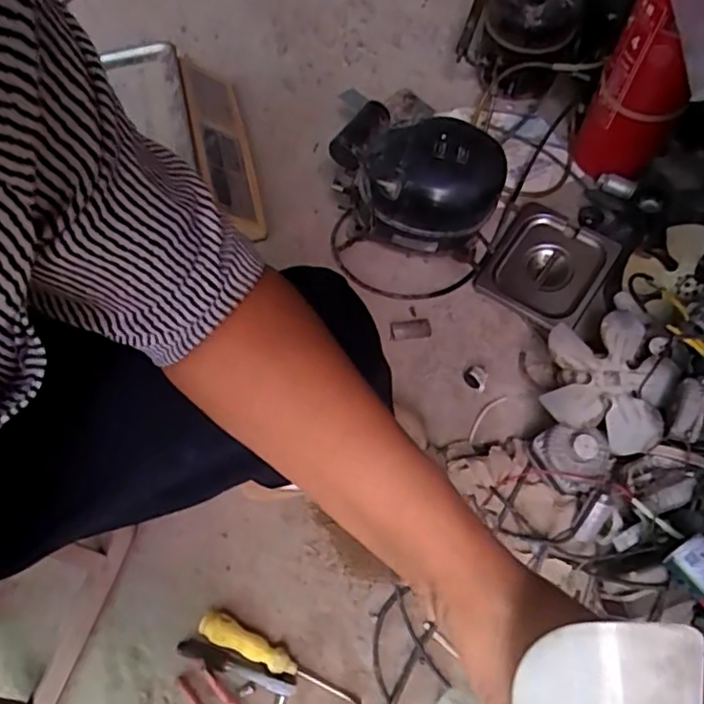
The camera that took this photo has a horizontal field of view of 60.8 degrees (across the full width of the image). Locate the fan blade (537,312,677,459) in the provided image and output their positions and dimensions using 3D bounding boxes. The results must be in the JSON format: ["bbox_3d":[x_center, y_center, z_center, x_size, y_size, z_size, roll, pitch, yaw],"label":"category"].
[{"bbox_3d":[0.326,0.029,0.766,0.159,0.025,0.167,27,70,11],"label":"fan blade"}]

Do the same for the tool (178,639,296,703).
[{"bbox_3d":[-0.137,0.373,0.689,0.141,0.020,0.043,17,69,7],"label":"tool"}]

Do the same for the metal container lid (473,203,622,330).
[{"bbox_3d":[0.290,-0.129,0.892,0.155,0.034,0.174,31,71,12],"label":"metal container lid"}]

